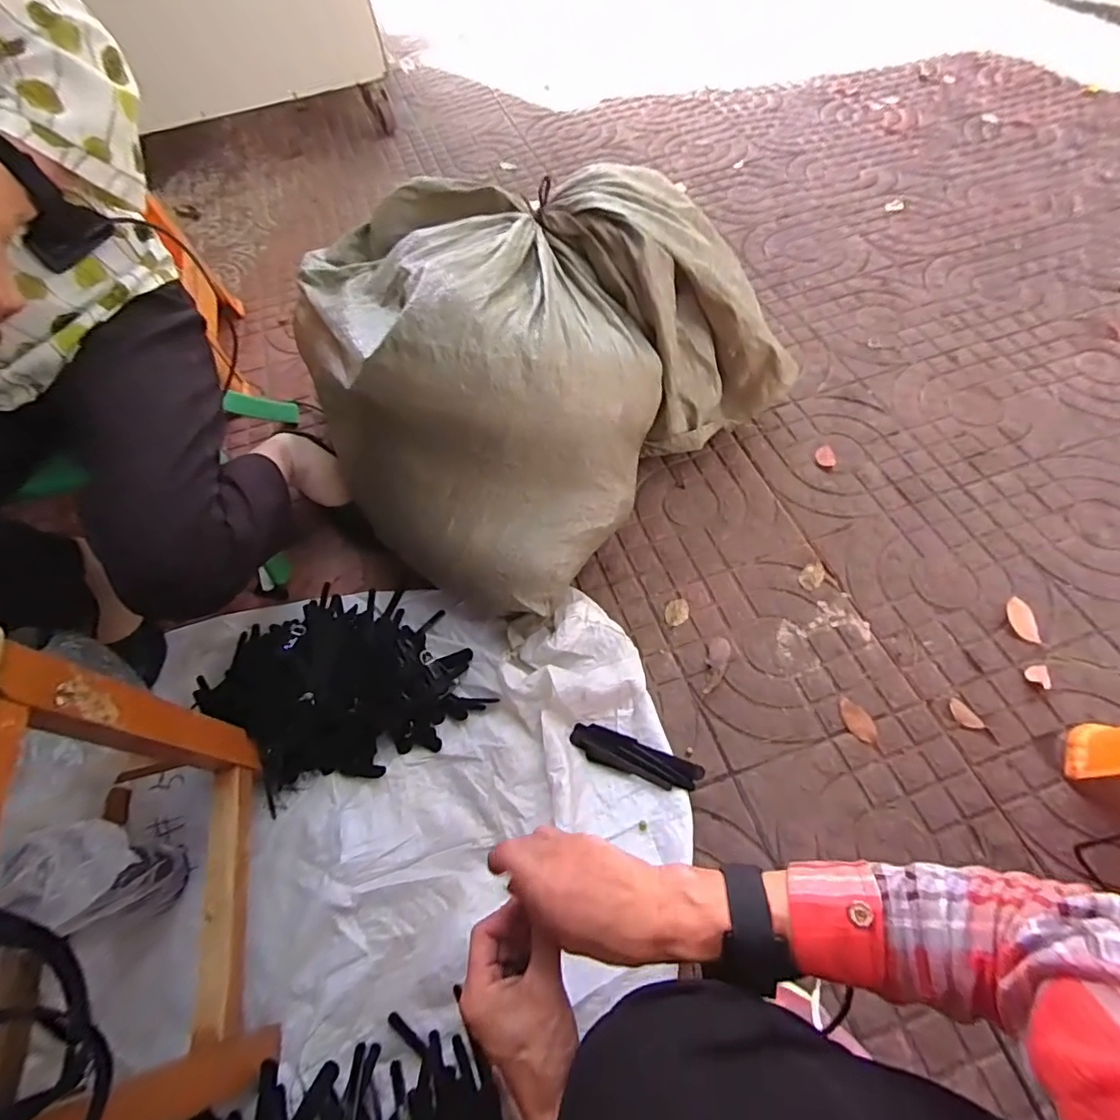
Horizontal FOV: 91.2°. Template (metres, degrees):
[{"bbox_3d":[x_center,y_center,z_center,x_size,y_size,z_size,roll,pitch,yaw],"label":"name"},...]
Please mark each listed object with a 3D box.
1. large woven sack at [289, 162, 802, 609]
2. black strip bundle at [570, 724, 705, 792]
[{"bbox_3d":[-0.064,-0.301,0.754,0.576,0.283,0.528,-43,63,-16],"label":"large woven sack"},{"bbox_3d":[0.085,0.225,0.630,0.148,0.023,0.040,18,62,15],"label":"black strip bundle"}]

